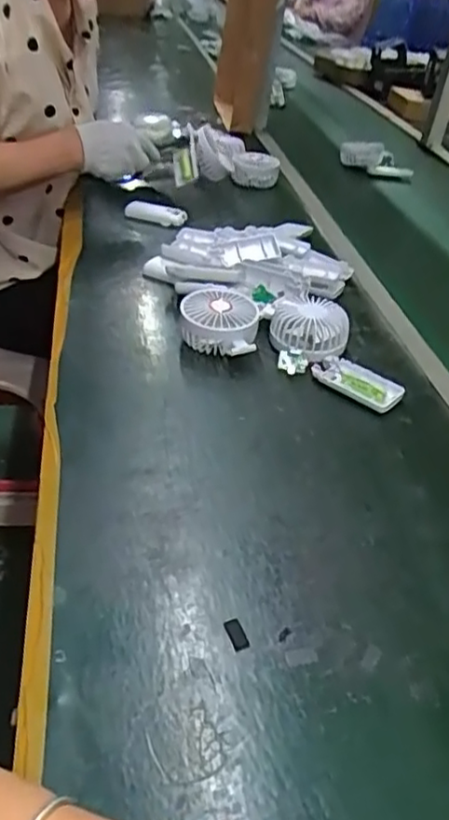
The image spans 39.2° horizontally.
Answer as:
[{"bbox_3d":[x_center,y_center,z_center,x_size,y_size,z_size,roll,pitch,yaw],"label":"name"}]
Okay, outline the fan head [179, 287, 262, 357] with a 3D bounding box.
[{"bbox_3d":[-0.005,-0.097,0.713,0.090,0.050,0.084,13,38,3],"label":"fan head"}]

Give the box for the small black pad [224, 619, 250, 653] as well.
[{"bbox_3d":[0.008,0.154,0.433,0.012,0.004,0.024,-12,41,-24],"label":"small black pad"}]

